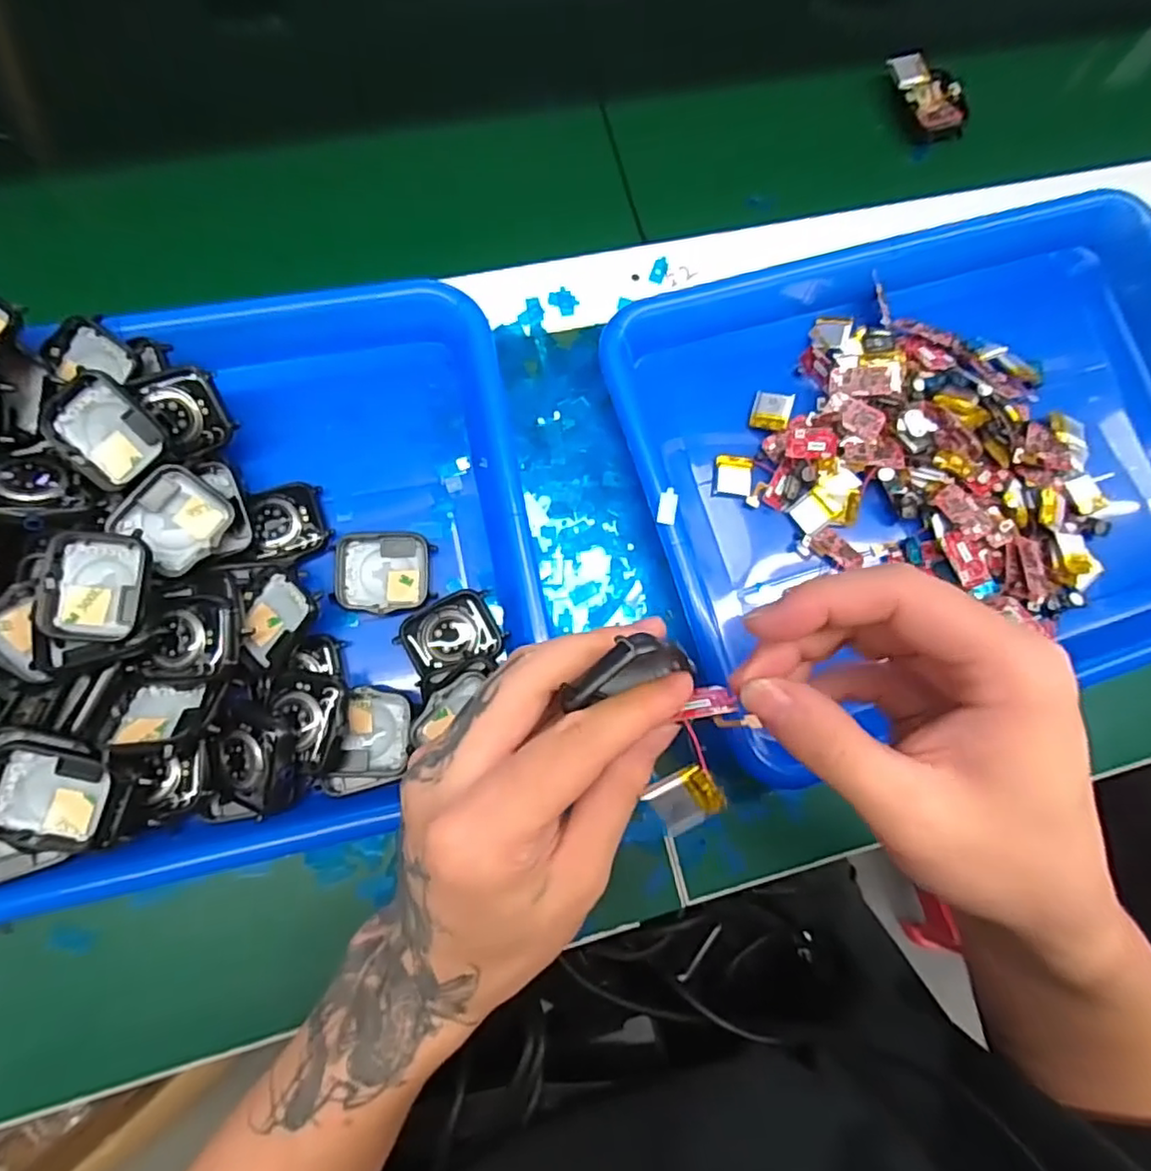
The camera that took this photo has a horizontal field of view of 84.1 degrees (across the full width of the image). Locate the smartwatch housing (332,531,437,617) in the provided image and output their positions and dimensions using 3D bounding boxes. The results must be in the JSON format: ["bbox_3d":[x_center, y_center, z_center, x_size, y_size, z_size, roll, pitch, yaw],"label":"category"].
[{"bbox_3d":[-0.092,-0.006,0.307,0.045,0.012,0.039,0,81,-5],"label":"smartwatch housing"}]

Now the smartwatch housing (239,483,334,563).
[{"bbox_3d":[-0.138,-0.030,0.304,0.036,0.014,0.034,-18,83,-7],"label":"smartwatch housing"}]

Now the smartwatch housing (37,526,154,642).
[{"bbox_3d":[-0.192,0.001,0.259,0.038,0.013,0.044,6,80,-4],"label":"smartwatch housing"}]

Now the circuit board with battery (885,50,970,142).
[{"bbox_3d":[0.216,-0.297,0.385,0.035,0.013,0.054,-33,85,-9],"label":"circuit board with battery"}]

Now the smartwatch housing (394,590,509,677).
[{"bbox_3d":[-0.059,0.022,0.304,0.044,0.012,0.033,-17,83,-7],"label":"smartwatch housing"}]

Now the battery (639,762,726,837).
[{"bbox_3d":[0.036,0.069,0.203,0.021,0.004,0.021,-32,110,11],"label":"battery"}]

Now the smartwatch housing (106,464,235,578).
[{"bbox_3d":[-0.177,-0.029,0.281,0.035,0.017,0.042,32,82,-2],"label":"smartwatch housing"}]

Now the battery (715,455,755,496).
[{"bbox_3d":[0.083,-0.057,0.333,0.020,0.004,0.022,5,80,-4],"label":"battery"}]

